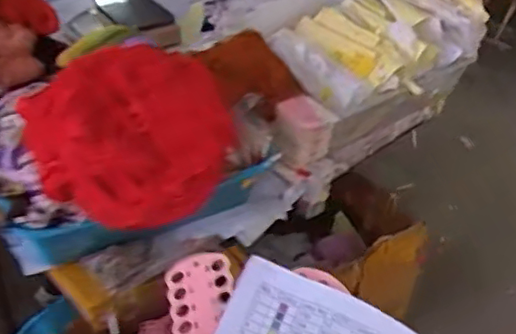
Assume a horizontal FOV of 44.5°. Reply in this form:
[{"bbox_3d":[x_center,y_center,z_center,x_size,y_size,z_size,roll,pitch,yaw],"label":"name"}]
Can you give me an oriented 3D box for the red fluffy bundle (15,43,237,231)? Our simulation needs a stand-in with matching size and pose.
[{"bbox_3d":[-0.184,-0.054,0.926,0.287,0.177,0.220,-10,42,-16],"label":"red fluffy bundle"}]

